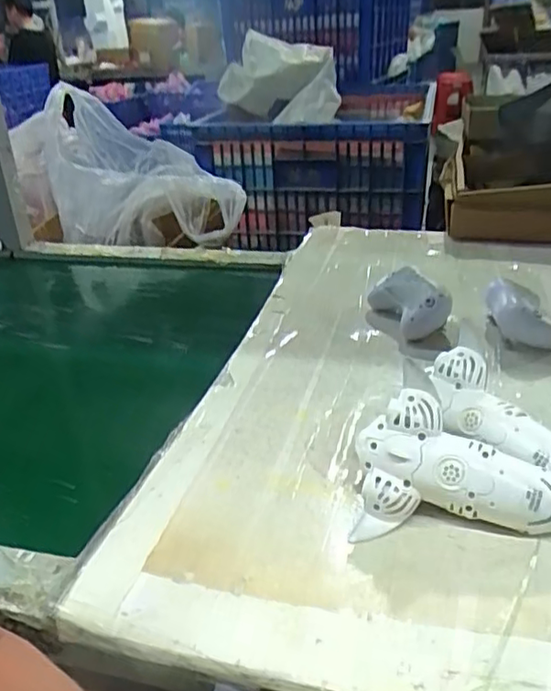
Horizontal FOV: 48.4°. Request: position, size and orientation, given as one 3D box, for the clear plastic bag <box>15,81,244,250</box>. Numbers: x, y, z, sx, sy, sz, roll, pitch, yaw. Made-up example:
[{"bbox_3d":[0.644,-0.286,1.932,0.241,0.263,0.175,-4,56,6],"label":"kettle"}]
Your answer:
[{"bbox_3d":[-0.302,-0.338,1.219,0.466,0.245,0.240,24,39,39],"label":"clear plastic bag"}]

